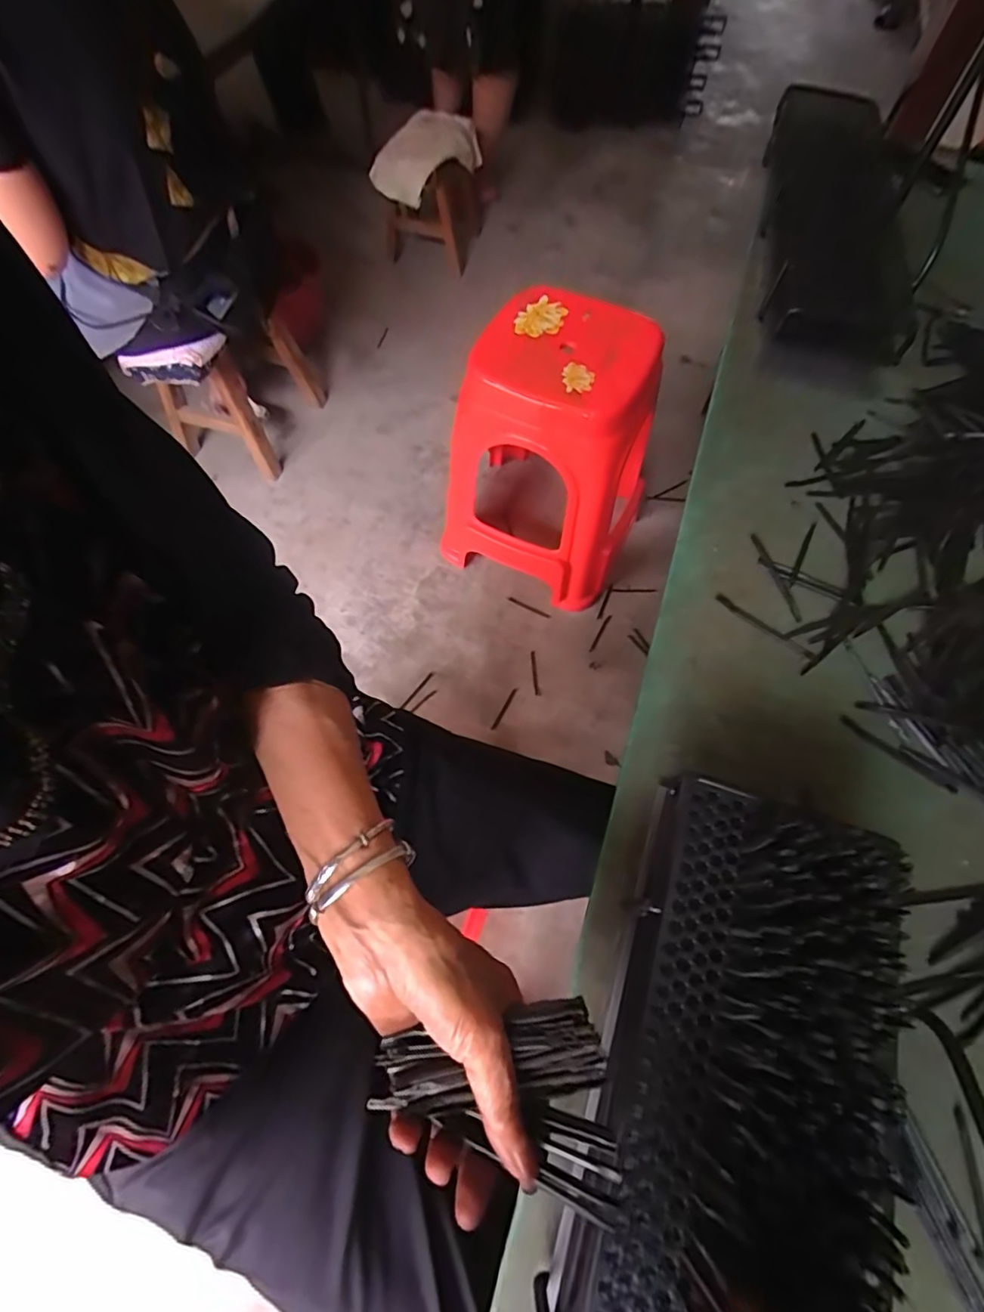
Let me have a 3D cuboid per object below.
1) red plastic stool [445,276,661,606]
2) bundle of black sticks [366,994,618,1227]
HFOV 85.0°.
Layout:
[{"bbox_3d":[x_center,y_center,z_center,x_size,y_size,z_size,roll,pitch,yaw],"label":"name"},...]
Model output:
[{"bbox_3d":[0.129,-0.389,1.097,0.360,0.488,0.338,27,66,11],"label":"red plastic stool"},{"bbox_3d":[0.006,0.207,0.269,0.118,0.025,0.074,17,66,7],"label":"bundle of black sticks"}]

